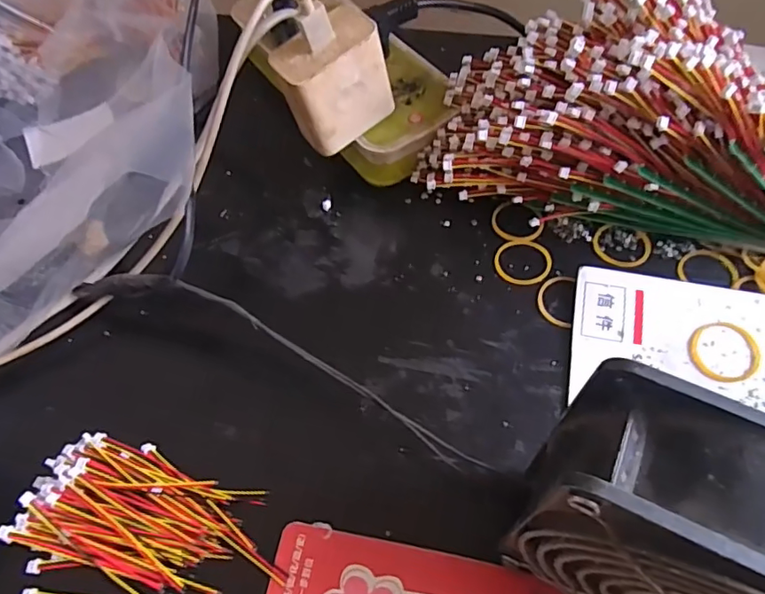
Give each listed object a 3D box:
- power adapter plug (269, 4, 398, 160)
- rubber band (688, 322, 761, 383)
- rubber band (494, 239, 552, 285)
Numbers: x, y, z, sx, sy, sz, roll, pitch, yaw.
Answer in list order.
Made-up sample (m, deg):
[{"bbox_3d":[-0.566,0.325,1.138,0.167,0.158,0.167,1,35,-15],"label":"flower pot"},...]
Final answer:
[{"bbox_3d":[-0.026,-0.116,0.289,0.058,0.058,0.031,-25,63,-10],"label":"power adapter plug"},{"bbox_3d":[0.167,0.027,0.261,0.032,0.004,0.030,-1,62,2],"label":"rubber band"},{"bbox_3d":[0.079,-0.020,0.297,0.030,0.004,0.030,-3,62,1],"label":"rubber band"}]

